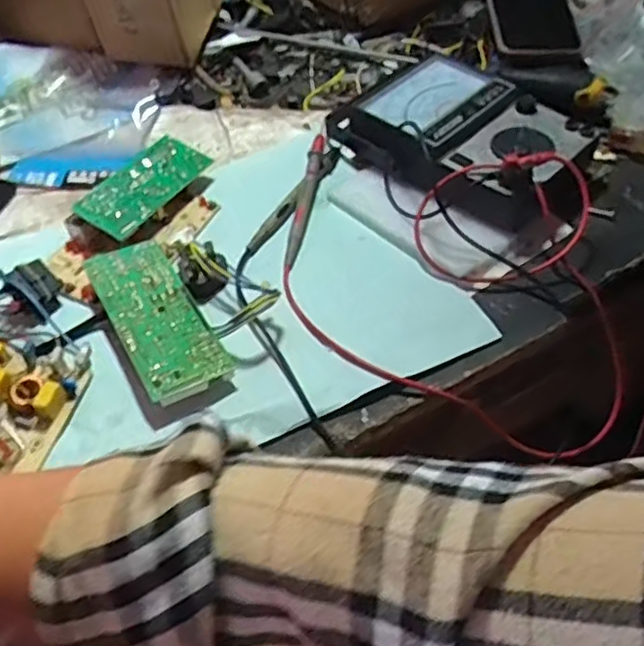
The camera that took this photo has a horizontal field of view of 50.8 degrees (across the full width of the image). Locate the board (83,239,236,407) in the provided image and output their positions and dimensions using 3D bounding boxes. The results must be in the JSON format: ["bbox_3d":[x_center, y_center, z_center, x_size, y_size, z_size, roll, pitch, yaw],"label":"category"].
[{"bbox_3d":[-0.112,-0.004,0.456,0.054,0.017,0.138,-26,54,-19],"label":"board"}]

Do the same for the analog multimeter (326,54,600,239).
[{"bbox_3d":[0.113,-0.139,0.531,0.128,0.059,0.183,-35,58,-24],"label":"analog multimeter"}]

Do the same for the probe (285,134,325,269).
[{"bbox_3d":[-0.013,-0.095,0.520,0.011,0.018,0.121,9,64,9],"label":"probe"}]

